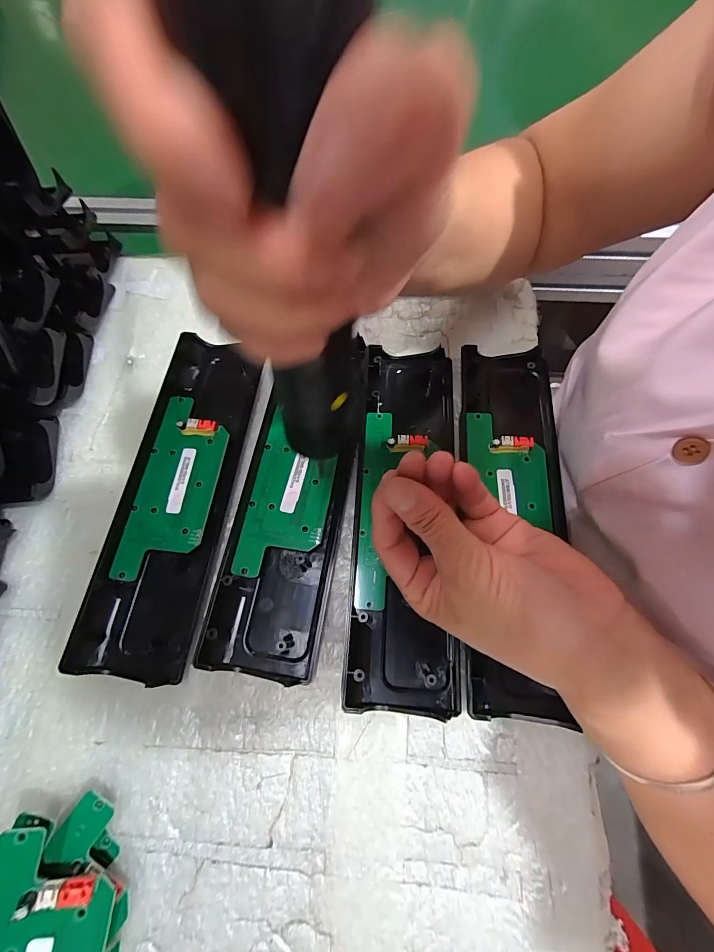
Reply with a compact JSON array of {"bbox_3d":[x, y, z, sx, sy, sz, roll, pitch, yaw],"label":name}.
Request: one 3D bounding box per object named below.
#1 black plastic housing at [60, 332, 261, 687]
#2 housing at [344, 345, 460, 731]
[{"bbox_3d":[-0.127,0.009,0.262,0.071,0.020,0.234,7,71,5],"label":"black plastic housing"},{"bbox_3d":[0.033,0.019,0.255,0.065,0.017,0.243,3,70,4],"label":"housing"}]

